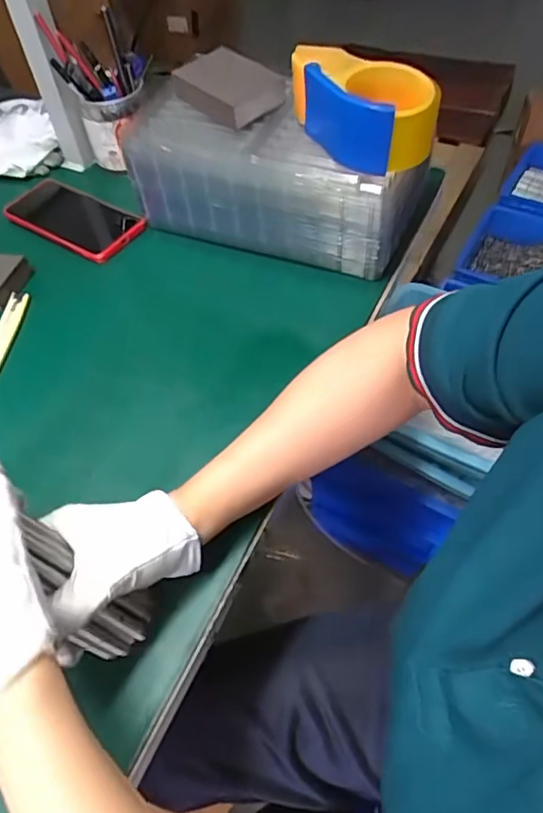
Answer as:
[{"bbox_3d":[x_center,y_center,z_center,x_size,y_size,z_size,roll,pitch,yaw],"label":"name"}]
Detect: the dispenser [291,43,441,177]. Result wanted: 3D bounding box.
[{"bbox_3d":[0.079,-0.258,0.488,0.130,0.072,0.089,8,54,9],"label":"dispenser"}]

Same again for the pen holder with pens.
[{"bbox_3d":[-0.187,-0.370,0.652,0.076,0.143,0.095,13,55,12],"label":"pen holder with pens"}]

